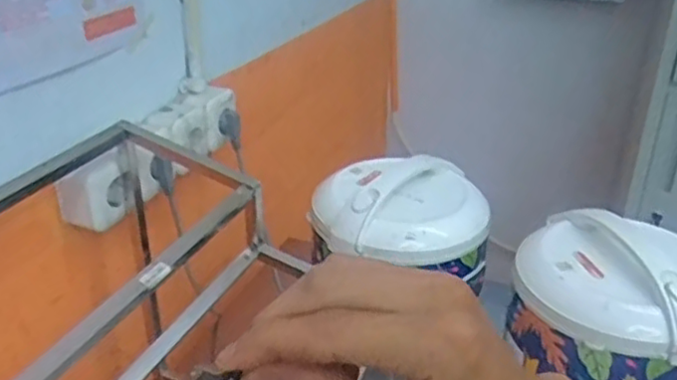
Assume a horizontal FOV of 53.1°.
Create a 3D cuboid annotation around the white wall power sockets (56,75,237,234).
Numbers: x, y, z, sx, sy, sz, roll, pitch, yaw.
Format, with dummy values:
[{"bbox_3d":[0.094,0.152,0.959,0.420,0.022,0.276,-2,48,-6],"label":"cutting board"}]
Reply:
[{"bbox_3d":[-0.234,-0.054,0.889,0.069,0.084,0.306,12,30,19],"label":"white wall power sockets"}]

